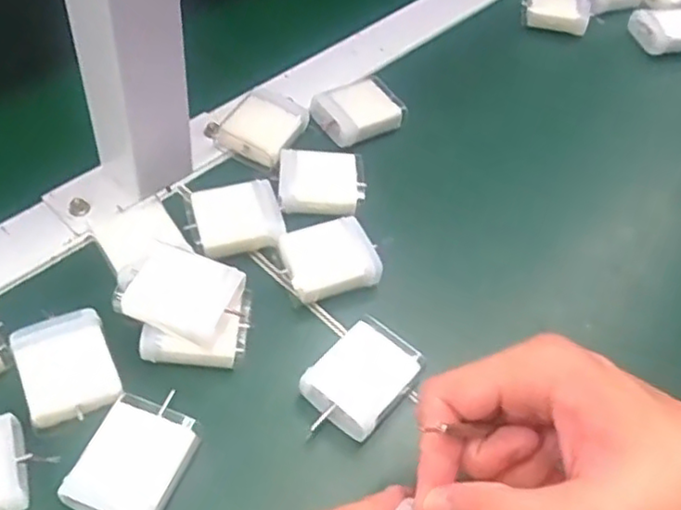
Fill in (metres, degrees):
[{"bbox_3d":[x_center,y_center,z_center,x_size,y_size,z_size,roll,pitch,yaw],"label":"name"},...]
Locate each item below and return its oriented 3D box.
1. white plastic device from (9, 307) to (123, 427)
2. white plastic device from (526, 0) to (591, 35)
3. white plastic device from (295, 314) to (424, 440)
[{"bbox_3d":[-0.129,0.052,0.323,0.040,0.010,0.050,-19,55,-20],"label":"white plastic device"},{"bbox_3d":[0.172,-0.195,0.545,0.048,0.017,0.040,12,51,5],"label":"white plastic device"},{"bbox_3d":[0.011,0.060,0.338,0.040,0.019,0.059,32,55,19],"label":"white plastic device"}]

